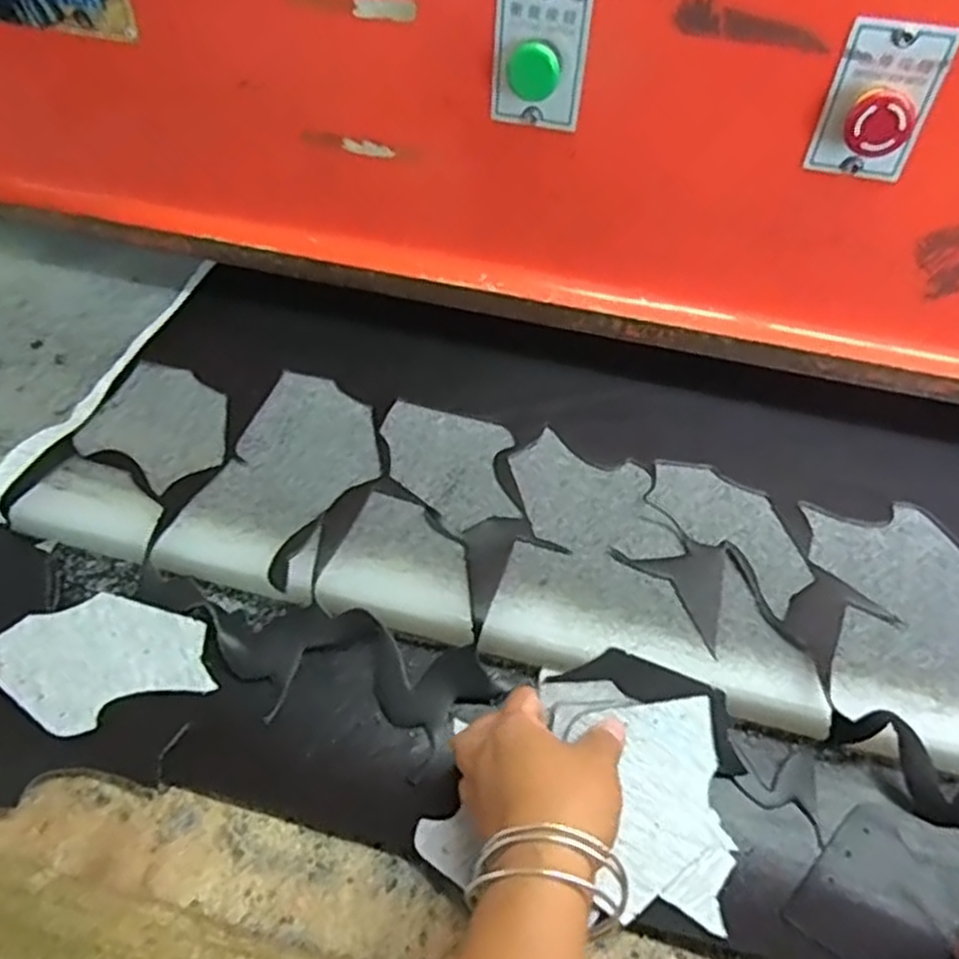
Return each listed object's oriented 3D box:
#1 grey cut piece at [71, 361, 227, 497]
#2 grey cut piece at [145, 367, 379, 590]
[{"bbox_3d":[-0.245,-0.042,0.593,0.116,0.004,0.101,26,53,15],"label":"grey cut piece"},{"bbox_3d":[-0.140,-0.005,0.570,0.107,0.012,0.190,17,55,10],"label":"grey cut piece"}]

